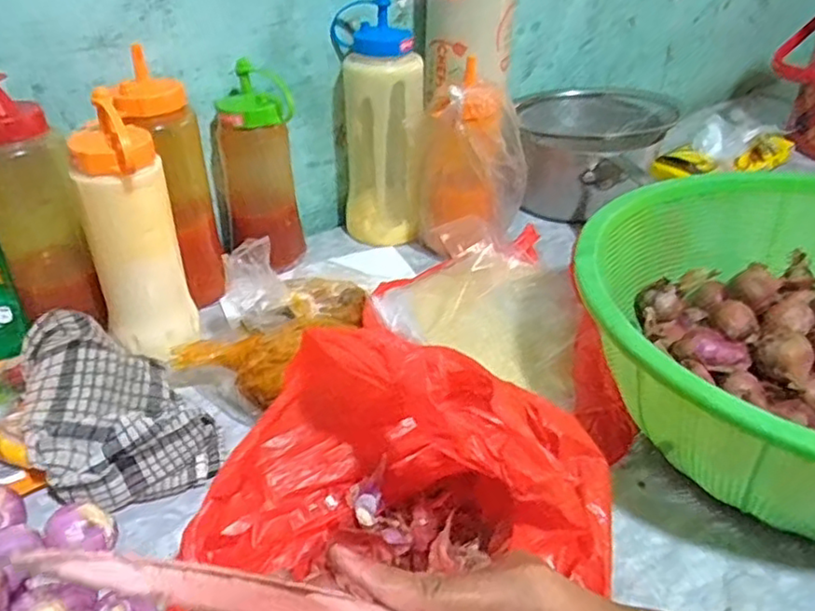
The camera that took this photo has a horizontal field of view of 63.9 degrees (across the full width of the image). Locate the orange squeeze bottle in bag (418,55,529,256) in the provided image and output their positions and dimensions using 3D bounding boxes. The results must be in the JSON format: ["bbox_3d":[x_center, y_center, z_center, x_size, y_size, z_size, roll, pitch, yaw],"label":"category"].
[{"bbox_3d":[0.065,-0.145,0.684,0.105,0.172,0.075,19,39,22],"label":"orange squeeze bottle in bag"}]

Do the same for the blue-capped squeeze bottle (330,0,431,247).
[{"bbox_3d":[-0.029,-0.183,0.700,0.095,0.227,0.072,2,36,0],"label":"blue-capped squeeze bottle"}]

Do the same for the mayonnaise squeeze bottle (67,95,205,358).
[{"bbox_3d":[-0.218,-0.054,0.524,0.066,0.196,0.065,2,35,-1],"label":"mayonnaise squeeze bottle"}]

